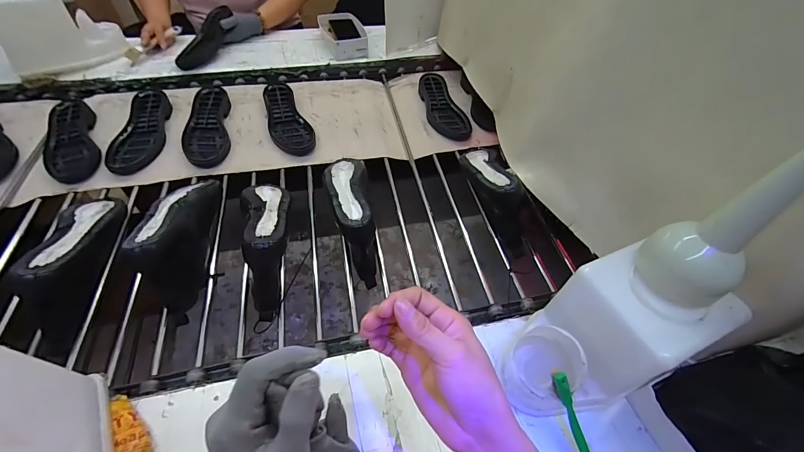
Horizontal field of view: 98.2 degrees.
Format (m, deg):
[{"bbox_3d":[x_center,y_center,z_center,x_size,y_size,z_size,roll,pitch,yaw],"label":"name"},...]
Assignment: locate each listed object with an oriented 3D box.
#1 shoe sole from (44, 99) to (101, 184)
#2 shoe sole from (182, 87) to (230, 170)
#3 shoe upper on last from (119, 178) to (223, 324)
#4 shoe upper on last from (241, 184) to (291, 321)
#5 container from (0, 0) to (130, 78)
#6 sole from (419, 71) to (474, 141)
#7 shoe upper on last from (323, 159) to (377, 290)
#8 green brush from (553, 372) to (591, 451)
[{"bbox_3d":[-0.726,-0.194,0.757,0.092,0.027,0.272,-24,58,-20],"label":"shoe sole"},{"bbox_3d":[-0.455,-0.236,0.808,0.097,0.040,0.251,-10,54,-13],"label":"shoe sole"},{"bbox_3d":[-0.377,0.011,0.579,0.079,0.119,0.270,-6,54,-7],"label":"shoe upper on last"},{"bbox_3d":[-0.231,0.009,0.599,0.079,0.118,0.265,-10,50,-11],"label":"shoe upper on last"},{"bbox_3d":[-0.849,-0.493,0.853,0.241,0.165,0.098,-27,59,-21],"label":"container"},{"bbox_3d":[0.104,-0.314,0.924,0.094,0.047,0.252,-8,53,-12],"label":"sole"},{"bbox_3d":[-0.100,-0.027,0.670,0.085,0.130,0.270,-5,53,-9],"label":"shoe upper on last"},{"bbox_3d":[0.211,0.253,0.405,0.010,0.020,0.168,-19,87,-18],"label":"green brush"}]

